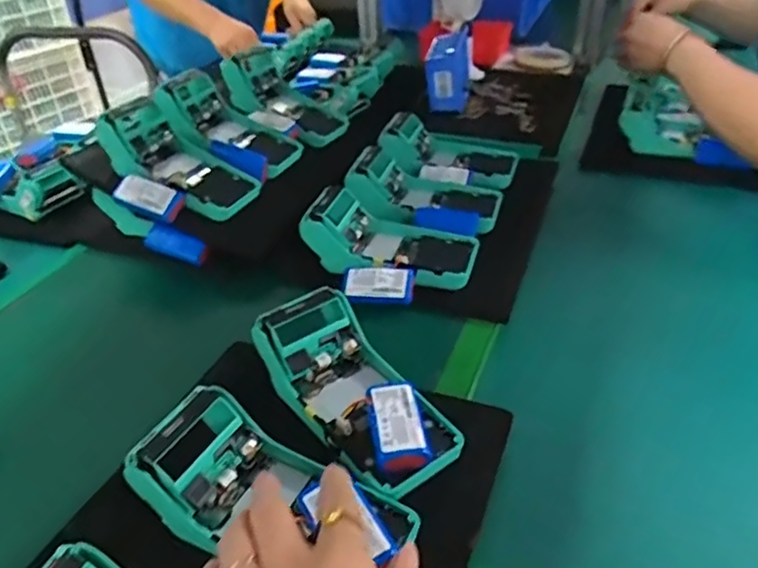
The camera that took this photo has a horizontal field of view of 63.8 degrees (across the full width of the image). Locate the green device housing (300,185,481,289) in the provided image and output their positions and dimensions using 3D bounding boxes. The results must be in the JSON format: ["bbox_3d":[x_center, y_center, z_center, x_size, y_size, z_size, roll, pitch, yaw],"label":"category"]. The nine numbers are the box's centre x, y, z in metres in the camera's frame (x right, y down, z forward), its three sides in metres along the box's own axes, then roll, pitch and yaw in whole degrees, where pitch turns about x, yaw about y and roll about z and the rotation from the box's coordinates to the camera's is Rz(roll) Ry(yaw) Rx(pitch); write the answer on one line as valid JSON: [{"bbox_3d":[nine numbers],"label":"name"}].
[{"bbox_3d":[0.015,-0.049,0.617,0.161,0.062,0.086,11,37,19],"label":"green device housing"}]

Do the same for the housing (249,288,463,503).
[{"bbox_3d":[-0.019,0.071,0.445,0.081,0.055,0.172,-27,41,-30],"label":"housing"}]

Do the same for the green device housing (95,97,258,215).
[{"bbox_3d":[-0.218,-0.131,0.670,0.170,0.056,0.090,31,38,-6],"label":"green device housing"}]

